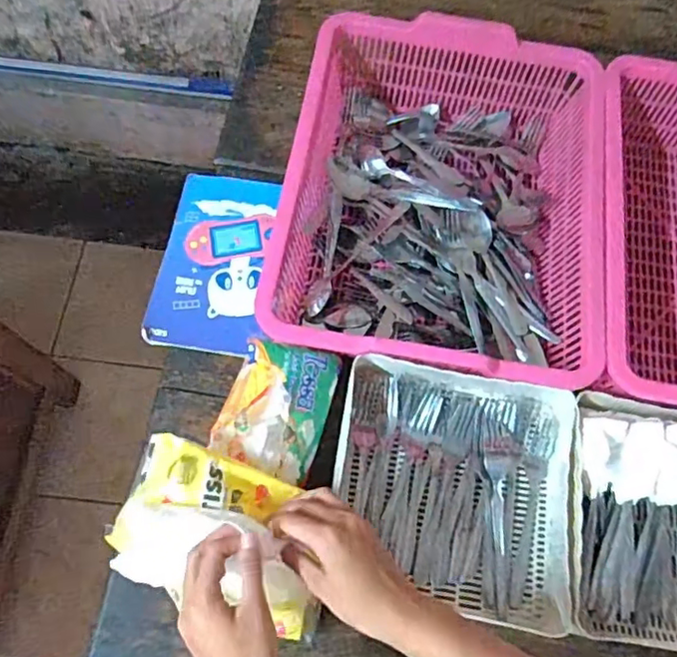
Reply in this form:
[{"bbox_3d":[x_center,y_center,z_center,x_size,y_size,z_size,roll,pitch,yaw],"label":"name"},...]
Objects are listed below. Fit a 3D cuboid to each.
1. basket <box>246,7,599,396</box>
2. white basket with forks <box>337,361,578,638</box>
[{"bbox_3d":[0.105,-0.132,0.622,0.309,0.104,0.389,10,68,1],"label":"basket"},{"bbox_3d":[0.108,0.144,0.550,0.216,0.054,0.218,10,68,1],"label":"white basket with forks"}]

